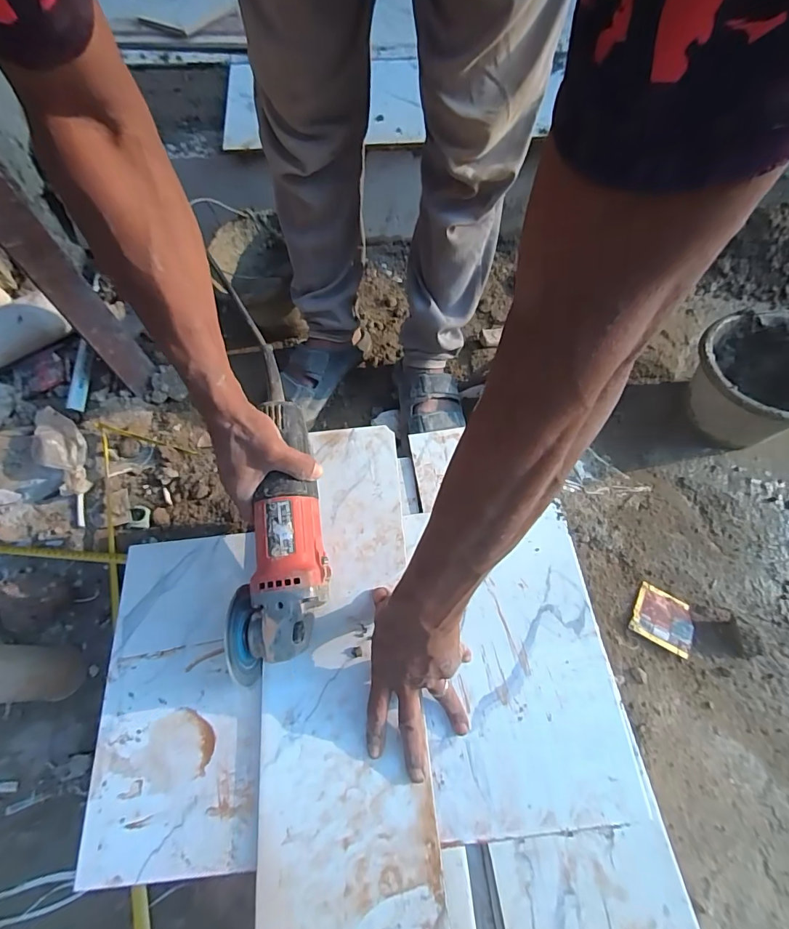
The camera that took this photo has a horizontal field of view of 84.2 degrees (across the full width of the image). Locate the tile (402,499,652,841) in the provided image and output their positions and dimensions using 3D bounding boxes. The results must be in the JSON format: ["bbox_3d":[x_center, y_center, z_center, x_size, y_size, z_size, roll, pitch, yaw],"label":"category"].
[{"bbox_3d":[0.116,0.185,0.435,0.183,0.012,0.283,-6,63,0],"label":"tile"}]

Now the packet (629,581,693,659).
[{"bbox_3d":[0.413,0.235,0.669,0.085,0.013,0.082,29,66,12],"label":"packet"}]

